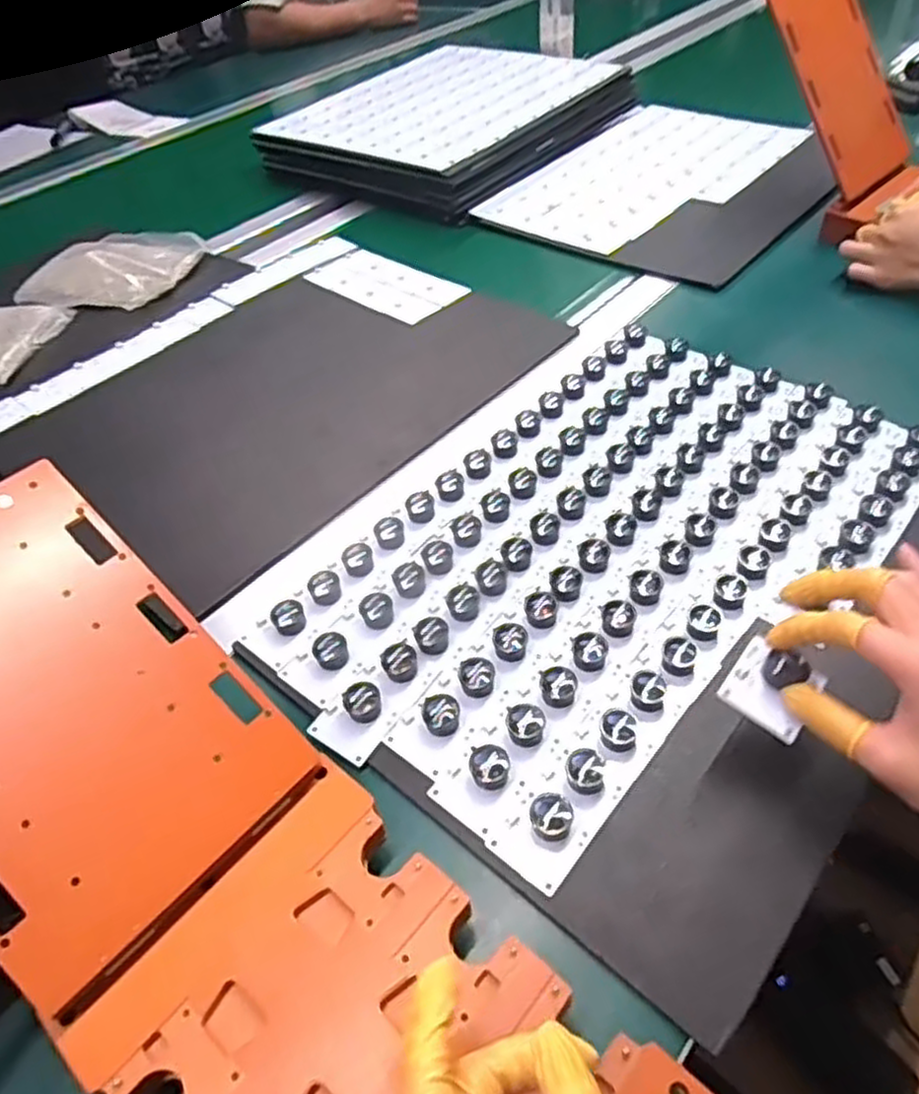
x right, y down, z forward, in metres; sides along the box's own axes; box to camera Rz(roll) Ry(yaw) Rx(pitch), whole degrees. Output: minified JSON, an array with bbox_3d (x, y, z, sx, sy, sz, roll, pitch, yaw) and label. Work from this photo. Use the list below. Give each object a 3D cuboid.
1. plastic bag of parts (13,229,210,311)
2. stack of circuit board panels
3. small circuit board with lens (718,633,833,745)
[{"bbox_3d":[-0.410,-0.332,0.886,0.170,0.027,0.160,5,48,9],"label":"plastic bag of parts"},{"bbox_3d":[-0.021,-0.637,1.123,0.369,0.058,0.496,30,56,28],"label":"stack of circuit board panels"},{"bbox_3d":[0.171,0.075,0.409,0.043,0.016,0.045,31,70,23],"label":"small circuit board with lens"}]

